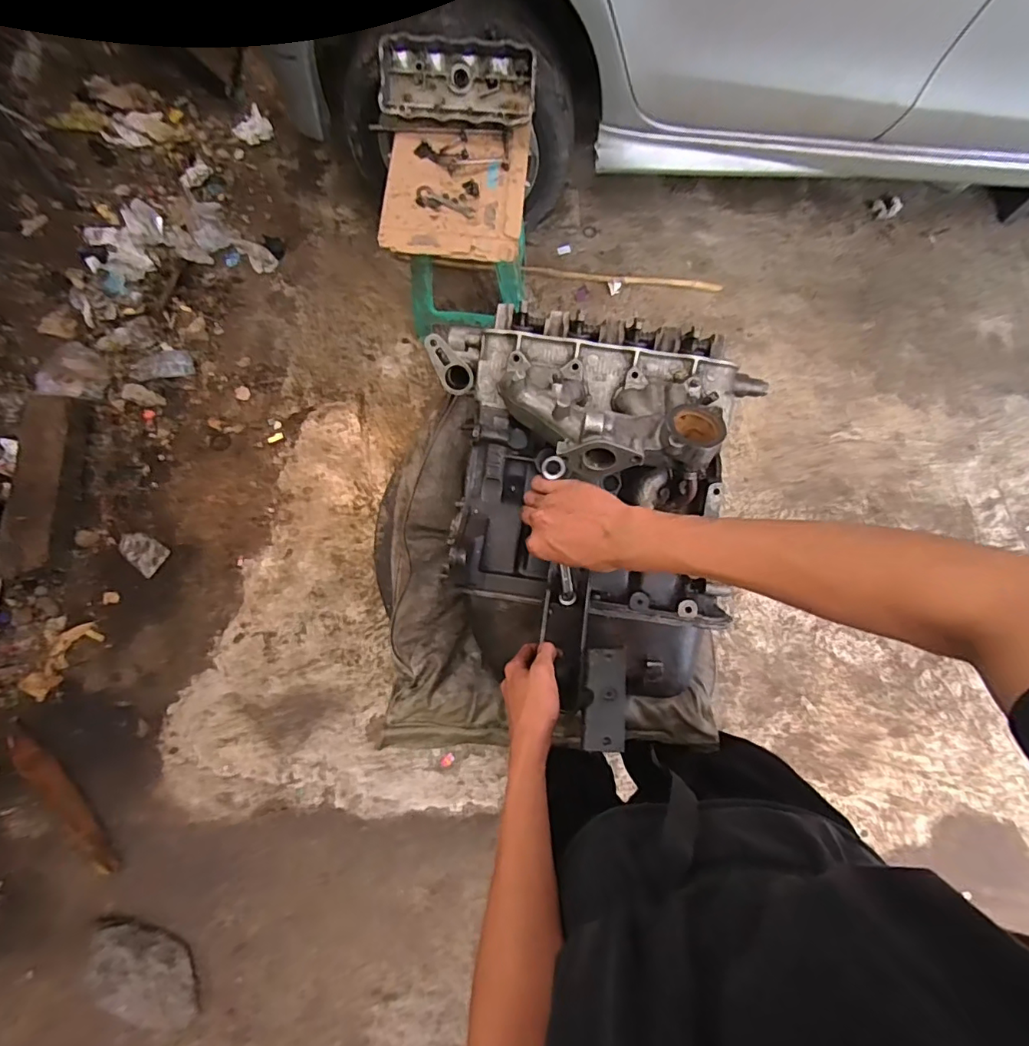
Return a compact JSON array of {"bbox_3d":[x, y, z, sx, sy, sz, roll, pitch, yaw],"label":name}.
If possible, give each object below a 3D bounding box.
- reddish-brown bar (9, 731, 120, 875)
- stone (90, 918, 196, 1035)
[{"bbox_3d":[-1.053,0.653,1.202,0.064,0.025,0.385,-35,91,-24],"label":"reddish-brown bar"},{"bbox_3d":[-0.790,0.954,1.104,0.285,0.115,0.108,32,80,8],"label":"stone"}]

